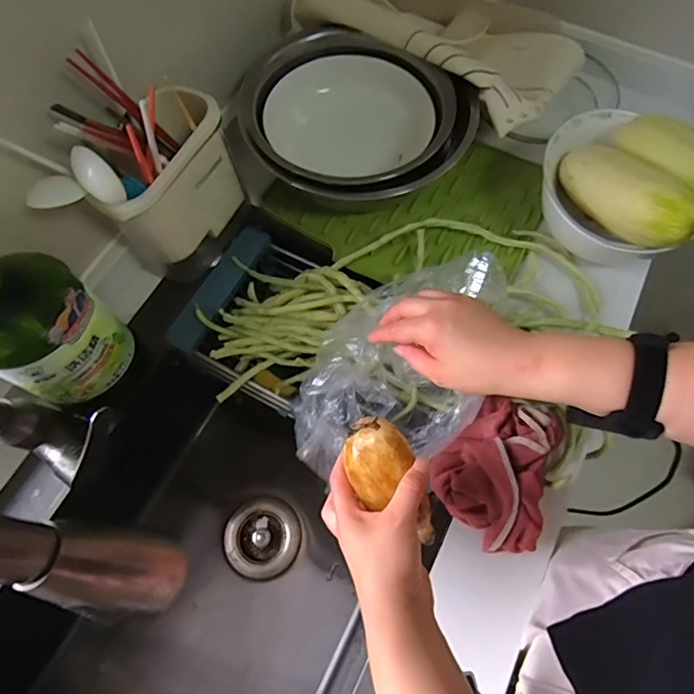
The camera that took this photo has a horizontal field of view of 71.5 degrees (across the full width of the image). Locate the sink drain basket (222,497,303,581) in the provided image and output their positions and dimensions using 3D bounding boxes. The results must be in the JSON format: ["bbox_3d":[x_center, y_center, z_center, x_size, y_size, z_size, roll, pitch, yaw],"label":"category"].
[{"bbox_3d":[-0.122,0.279,0.709,0.108,0.044,0.108,0,67,0],"label":"sink drain basket"}]

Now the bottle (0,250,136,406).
[{"bbox_3d":[-0.275,-0.024,0.416,0.106,0.215,0.066,-39,72,-15],"label":"bottle"}]

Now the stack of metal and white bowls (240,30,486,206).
[{"bbox_3d":[0.010,-0.281,0.641,0.245,0.117,0.246,27,69,11],"label":"stack of metal and white bowls"}]

